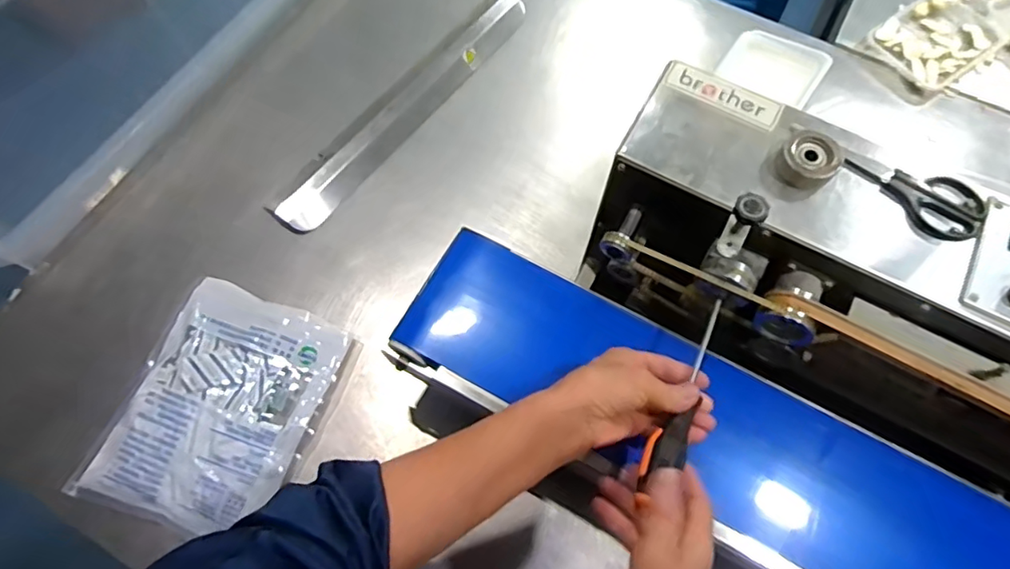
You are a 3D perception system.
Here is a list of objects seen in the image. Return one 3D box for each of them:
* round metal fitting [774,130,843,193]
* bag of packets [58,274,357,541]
[{"bbox_3d":[0.259,-0.105,0.480,0.047,0.021,0.043,29,70,10],"label":"round metal fitting"},{"bbox_3d":[-0.315,0.137,0.639,0.216,0.036,0.258,18,69,6],"label":"bag of packets"}]

